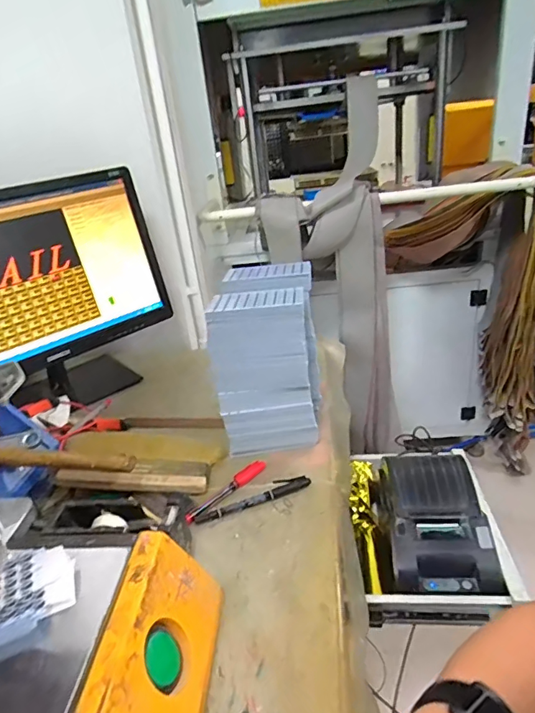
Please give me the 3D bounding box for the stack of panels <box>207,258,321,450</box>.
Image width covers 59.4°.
[{"bbox_3d":[0.005,-0.002,0.635,0.119,0.204,0.156,-1,26,10],"label":"stack of panels"}]

